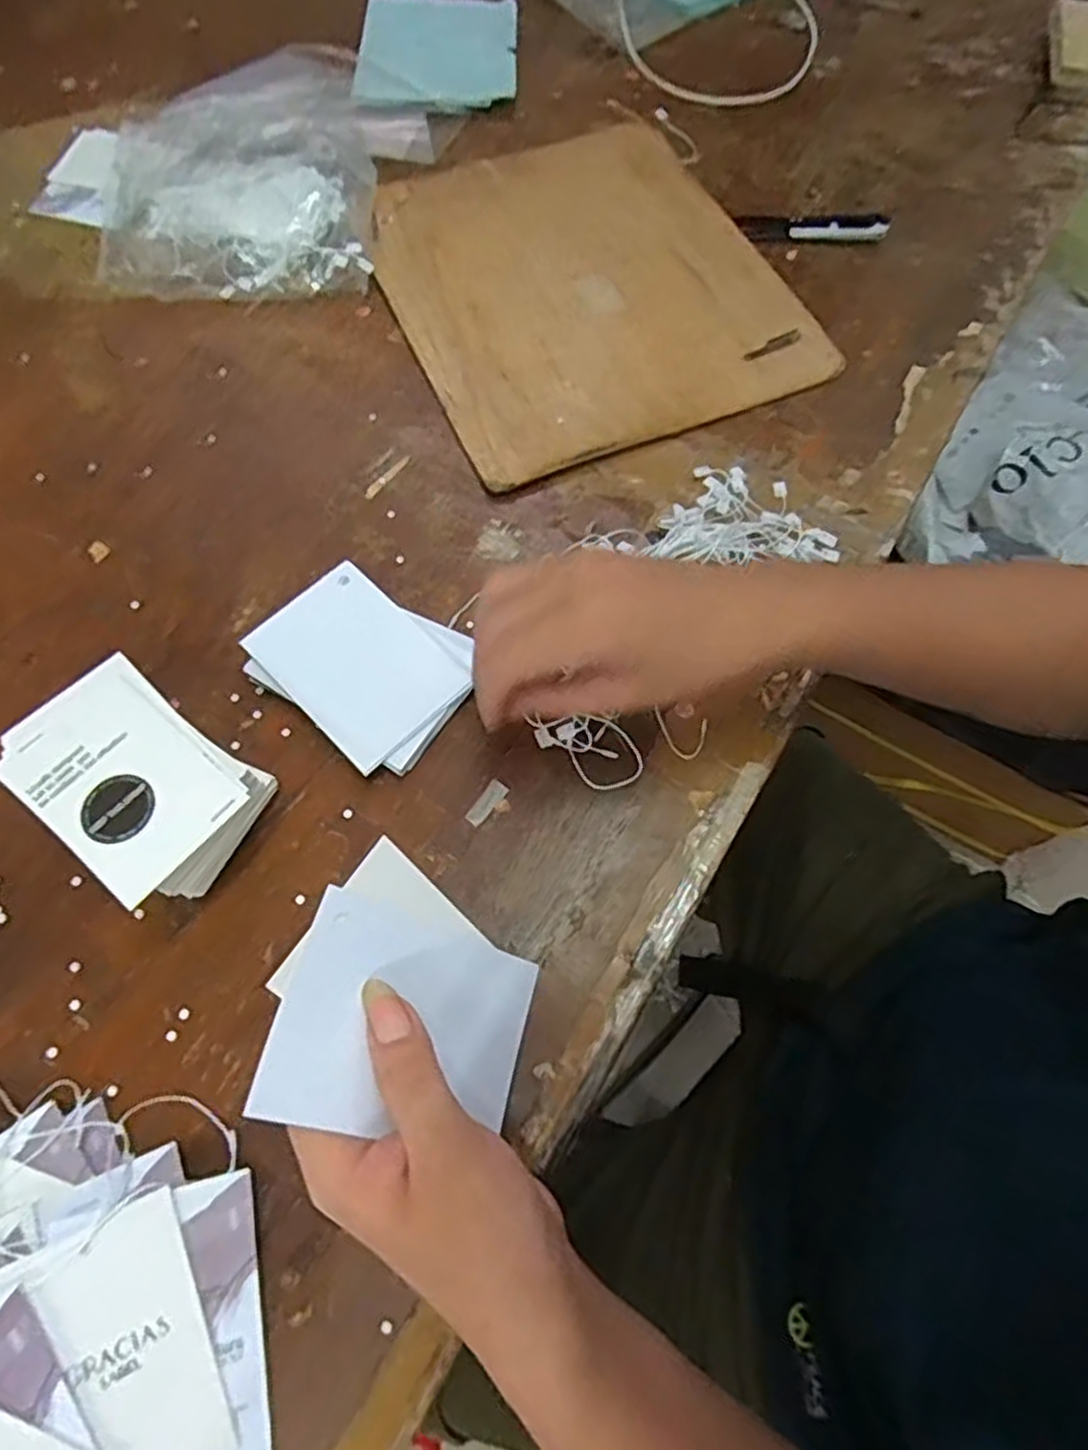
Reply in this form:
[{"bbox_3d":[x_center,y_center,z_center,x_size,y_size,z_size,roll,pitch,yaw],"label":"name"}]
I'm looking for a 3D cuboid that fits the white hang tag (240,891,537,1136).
[{"bbox_3d":[-0.045,0.105,0.269,0.096,0.008,0.068,32,65,-35],"label":"white hang tag"}]

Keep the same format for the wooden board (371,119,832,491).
[{"bbox_3d":[0.024,-0.300,0.512,0.246,0.009,0.282,-22,70,-10],"label":"wooden board"}]

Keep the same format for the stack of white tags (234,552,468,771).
[{"bbox_3d":[-0.090,-0.030,0.393,0.105,0.017,0.082,38,72,13],"label":"stack of white tags"}]

